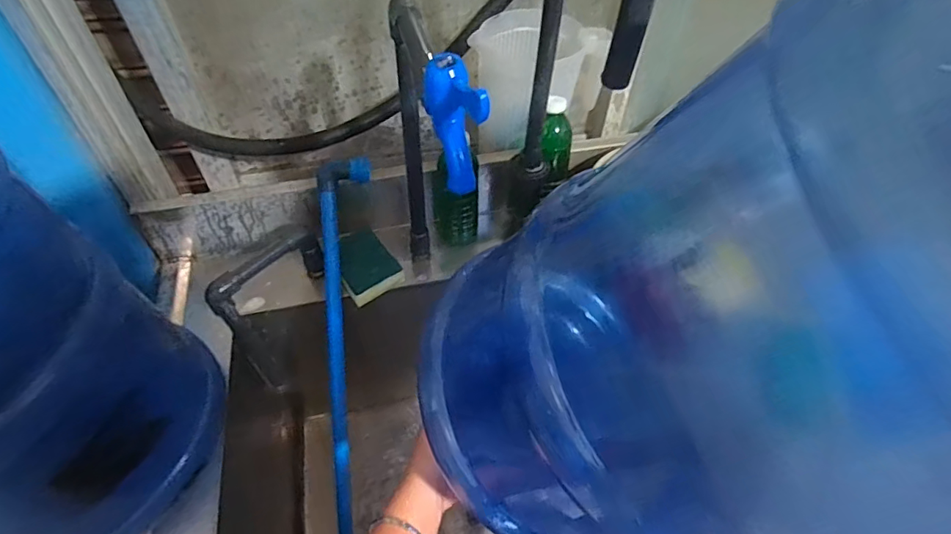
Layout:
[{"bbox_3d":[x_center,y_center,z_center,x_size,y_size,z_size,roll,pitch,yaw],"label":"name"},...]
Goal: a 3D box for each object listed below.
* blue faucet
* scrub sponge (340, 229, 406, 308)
[{"bbox_3d":[-0.010,-0.094,0.337,0.035,0.089,0.042,-17,30,-15],"label":"blue faucet"},{"bbox_3d":[-0.156,-0.005,0.706,0.076,0.033,0.098,-27,56,-22],"label":"scrub sponge"}]

